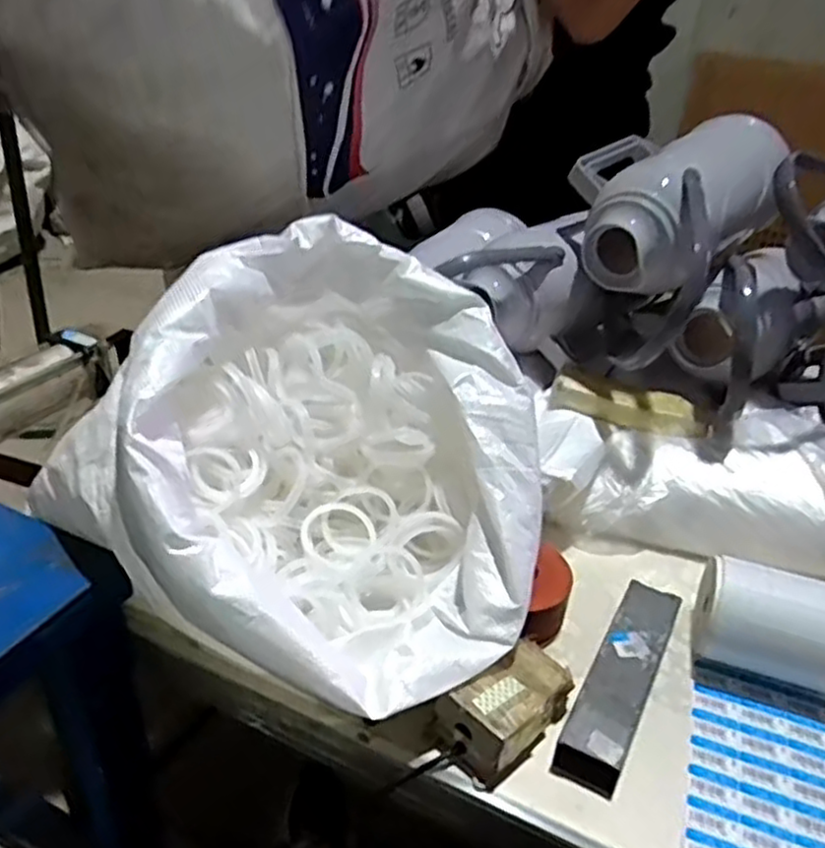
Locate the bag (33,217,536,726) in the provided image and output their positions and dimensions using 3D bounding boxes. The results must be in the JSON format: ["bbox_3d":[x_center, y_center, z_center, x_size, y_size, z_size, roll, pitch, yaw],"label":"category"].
[{"bbox_3d":[-0.061,0.017,0.593,0.343,0.229,0.327,28,37,33],"label":"bag"}]

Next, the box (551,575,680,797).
[{"bbox_3d":[0.172,0.204,0.604,0.046,0.031,0.201,20,33,23],"label":"box"}]

